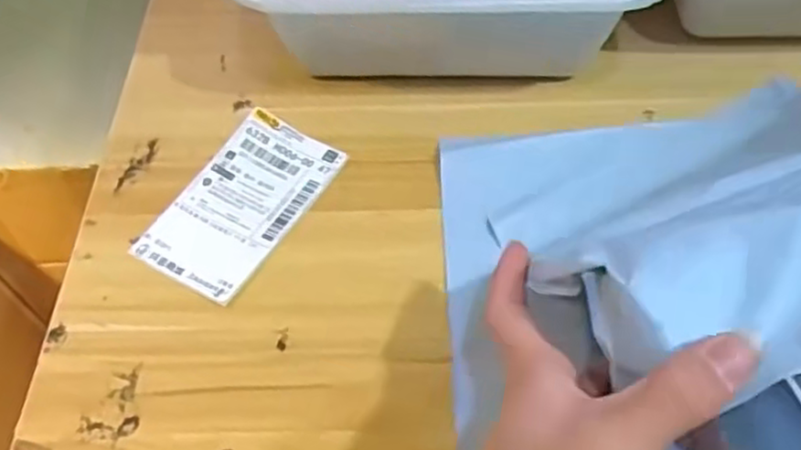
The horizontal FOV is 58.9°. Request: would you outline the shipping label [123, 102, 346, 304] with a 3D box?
[{"bbox_3d":[-0.099,-0.016,0.448,0.075,0.009,0.130,26,61,19],"label":"shipping label"}]

